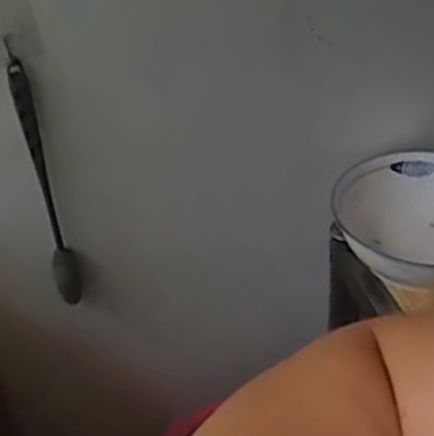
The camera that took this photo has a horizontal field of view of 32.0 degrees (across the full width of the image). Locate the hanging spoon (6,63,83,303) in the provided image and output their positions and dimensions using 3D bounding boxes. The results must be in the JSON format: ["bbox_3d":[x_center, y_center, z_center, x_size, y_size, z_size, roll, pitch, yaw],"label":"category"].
[{"bbox_3d":[-0.162,-0.026,0.713,0.026,0.261,0.028,-13,38,-9],"label":"hanging spoon"}]

